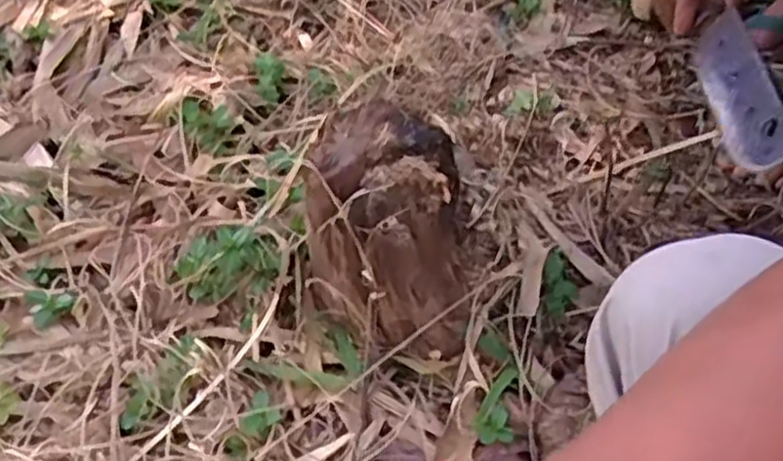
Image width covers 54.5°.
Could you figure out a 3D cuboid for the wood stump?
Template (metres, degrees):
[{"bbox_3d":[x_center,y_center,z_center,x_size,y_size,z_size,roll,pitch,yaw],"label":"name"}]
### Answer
[{"bbox_3d":[0.001,0.013,0.712,0.155,0.231,0.133,14,54,14],"label":"wood stump"}]

